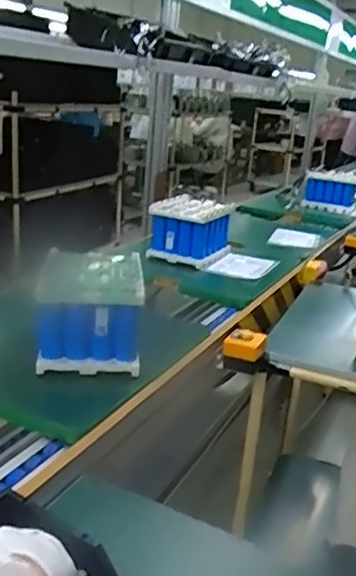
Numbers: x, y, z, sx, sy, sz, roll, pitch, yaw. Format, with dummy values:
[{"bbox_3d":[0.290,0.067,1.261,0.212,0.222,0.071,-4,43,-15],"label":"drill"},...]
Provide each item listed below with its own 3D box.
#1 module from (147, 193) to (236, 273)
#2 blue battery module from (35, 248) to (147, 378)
[{"bbox_3d":[0.043,-0.176,1.778,0.195,0.152,0.250,12,20,22],"label":"module"},{"bbox_3d":[-0.162,0.050,1.102,0.176,0.168,0.188,2,18,-8],"label":"blue battery module"}]

